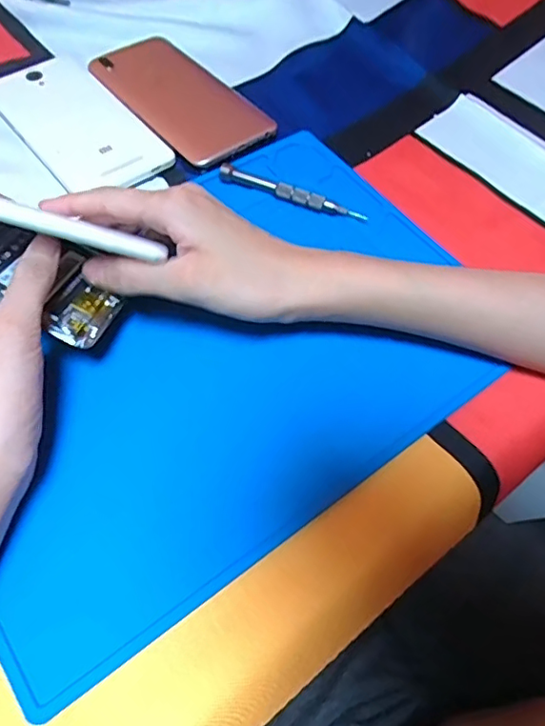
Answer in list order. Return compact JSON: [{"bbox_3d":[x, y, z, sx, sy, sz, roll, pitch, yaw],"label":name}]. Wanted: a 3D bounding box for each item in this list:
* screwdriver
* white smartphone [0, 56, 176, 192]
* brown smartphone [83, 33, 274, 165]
[{"bbox_3d":[0.013,-0.114,0.378,0.101,0.012,0.010,21,61,9],"label":"screwdriver"},{"bbox_3d":[-0.140,-0.173,0.405,0.074,0.010,0.146,-34,67,-20],"label":"white smartphone"},{"bbox_3d":[-0.073,-0.205,0.427,0.074,0.007,0.161,-36,68,-21],"label":"brown smartphone"}]

